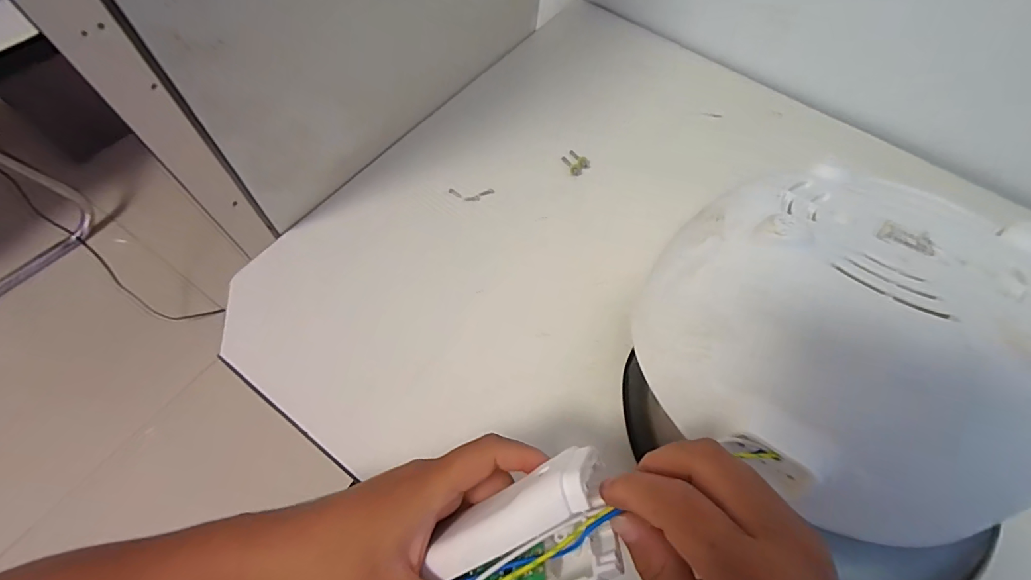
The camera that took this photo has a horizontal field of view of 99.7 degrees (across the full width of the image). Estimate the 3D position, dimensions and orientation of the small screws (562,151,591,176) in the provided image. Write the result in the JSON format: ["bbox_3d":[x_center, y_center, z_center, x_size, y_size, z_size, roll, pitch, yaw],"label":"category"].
[{"bbox_3d":[0.060,-0.130,0.438,0.026,0.007,0.028,-40,70,-22],"label":"small screws"}]

